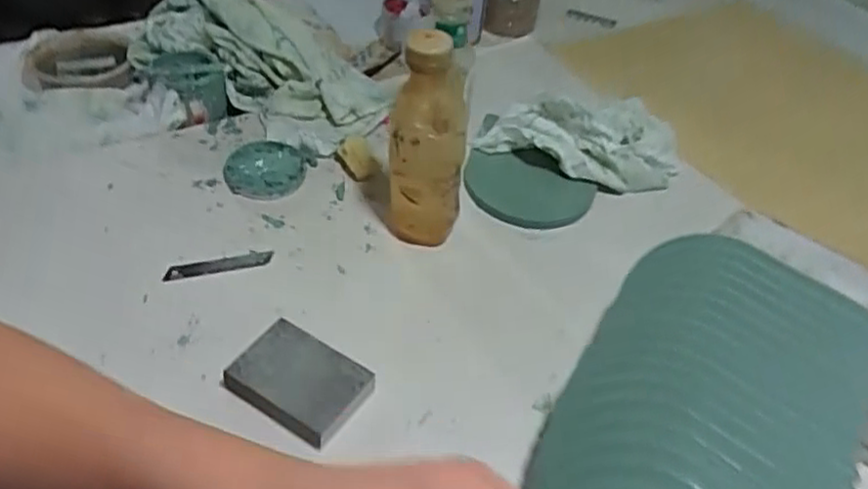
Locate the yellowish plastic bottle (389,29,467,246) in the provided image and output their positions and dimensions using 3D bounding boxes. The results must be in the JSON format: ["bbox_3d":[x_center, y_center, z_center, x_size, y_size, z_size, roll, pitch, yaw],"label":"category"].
[{"bbox_3d":[-0.005,-0.090,0.633,0.069,0.198,0.058,2,44,-3],"label":"yellowish plastic bottle"}]

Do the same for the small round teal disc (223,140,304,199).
[{"bbox_3d":[-0.177,-0.076,0.748,0.082,0.018,0.091,-7,45,-12],"label":"small round teal disc"}]

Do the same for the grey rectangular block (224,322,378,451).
[{"bbox_3d":[-0.104,0.105,0.559,0.100,0.018,0.072,28,48,22],"label":"grey rectangular block"}]

